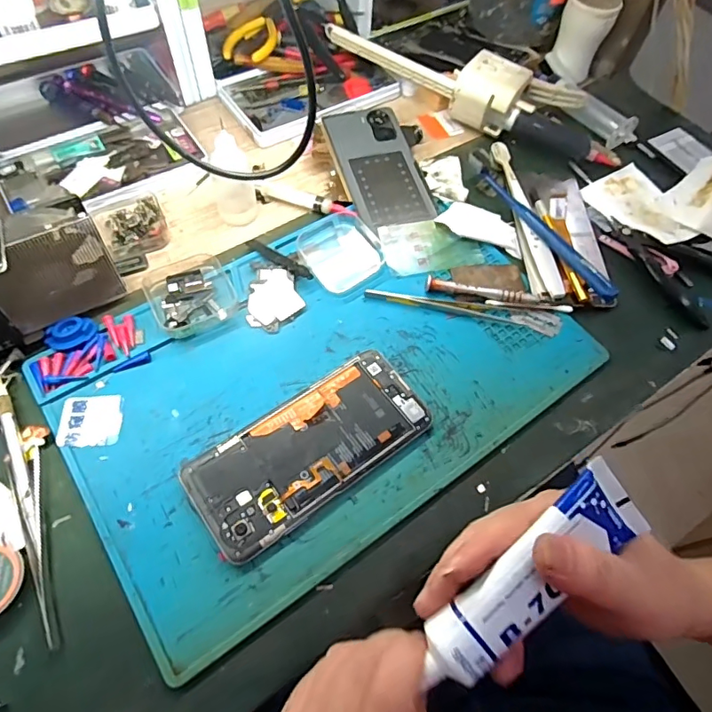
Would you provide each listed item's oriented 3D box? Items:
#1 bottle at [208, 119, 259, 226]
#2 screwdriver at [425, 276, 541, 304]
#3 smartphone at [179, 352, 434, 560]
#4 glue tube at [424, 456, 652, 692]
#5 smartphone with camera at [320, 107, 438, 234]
[{"bbox_3d":[-0.106,-0.153,0.424,0.035,0.074,0.034,-14,63,-11],"label":"bottle"},{"bbox_3d":[0.106,-0.055,0.416,0.095,0.012,0.014,11,61,3],"label":"screwdriver"},{"bbox_3d":[-0.031,0.062,0.344,0.163,0.011,0.074,-32,68,-19],"label":"smartphone"},{"bbox_3d":[0.079,0.101,0.226,0.124,0.022,0.037,-37,69,-10],"label":"glue tube"},{"bbox_3d":[0.021,-0.185,0.482,0.073,0.012,0.151,-14,63,-11],"label":"smartphone with camera"}]

